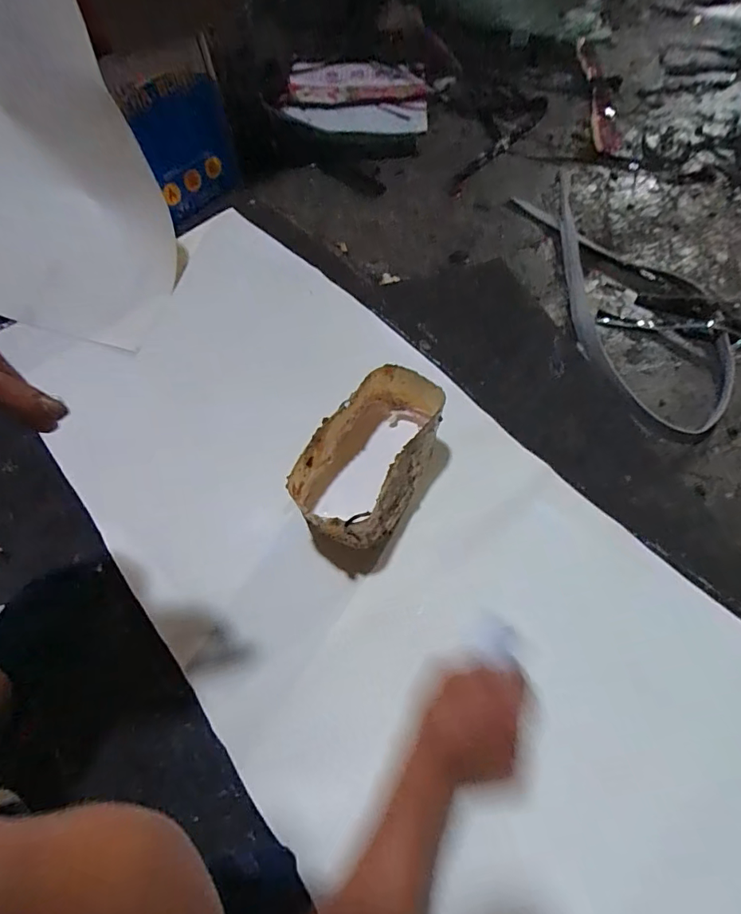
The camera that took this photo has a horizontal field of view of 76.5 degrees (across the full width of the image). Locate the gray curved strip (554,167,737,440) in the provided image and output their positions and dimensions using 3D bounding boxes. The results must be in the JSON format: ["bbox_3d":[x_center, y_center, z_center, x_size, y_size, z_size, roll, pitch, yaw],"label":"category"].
[{"bbox_3d":[0.390,-0.282,0.779,0.189,0.030,0.581,-16,62,-6],"label":"gray curved strip"}]

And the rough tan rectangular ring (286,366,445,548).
[{"bbox_3d":[-0.001,0.006,0.561,0.119,0.126,0.206,26,64,16],"label":"rough tan rectangular ring"}]

